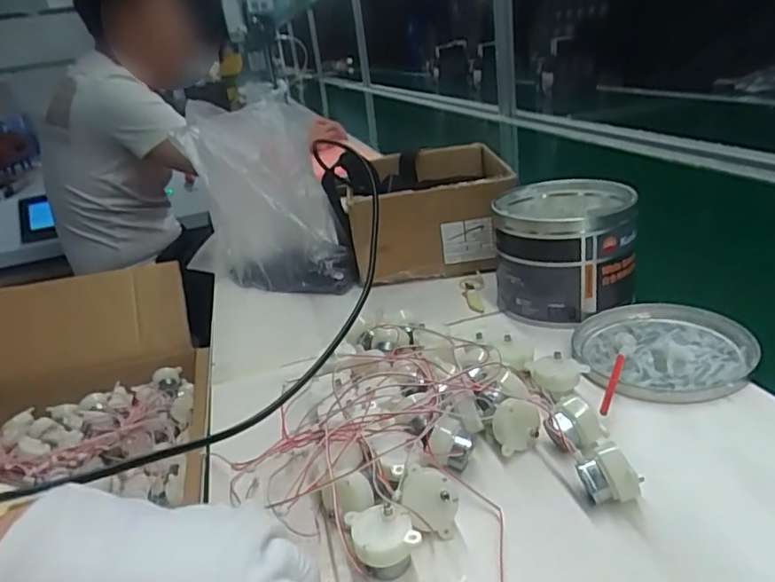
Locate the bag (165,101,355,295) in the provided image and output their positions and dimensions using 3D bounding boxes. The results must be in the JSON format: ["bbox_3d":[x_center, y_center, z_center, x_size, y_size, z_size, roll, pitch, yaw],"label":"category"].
[{"bbox_3d":[-0.168,-0.123,0.740,0.247,0.264,0.068,-5,4,26],"label":"bag"}]

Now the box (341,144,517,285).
[{"bbox_3d":[0.051,-0.099,0.722,0.186,0.110,0.205,-5,23,6],"label":"box"}]

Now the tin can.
[{"bbox_3d":[0.167,-0.041,0.557,0.126,0.106,0.131,0,24,17],"label":"tin can"}]

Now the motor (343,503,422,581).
[{"bbox_3d":[-0.002,0.135,0.309,0.033,0.028,0.030,-11,23,-9],"label":"motor"}]

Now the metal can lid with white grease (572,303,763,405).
[{"bbox_3d":[0.219,0.044,0.461,0.127,0.013,0.131,-6,23,3],"label":"metal can lid with white grease"}]

